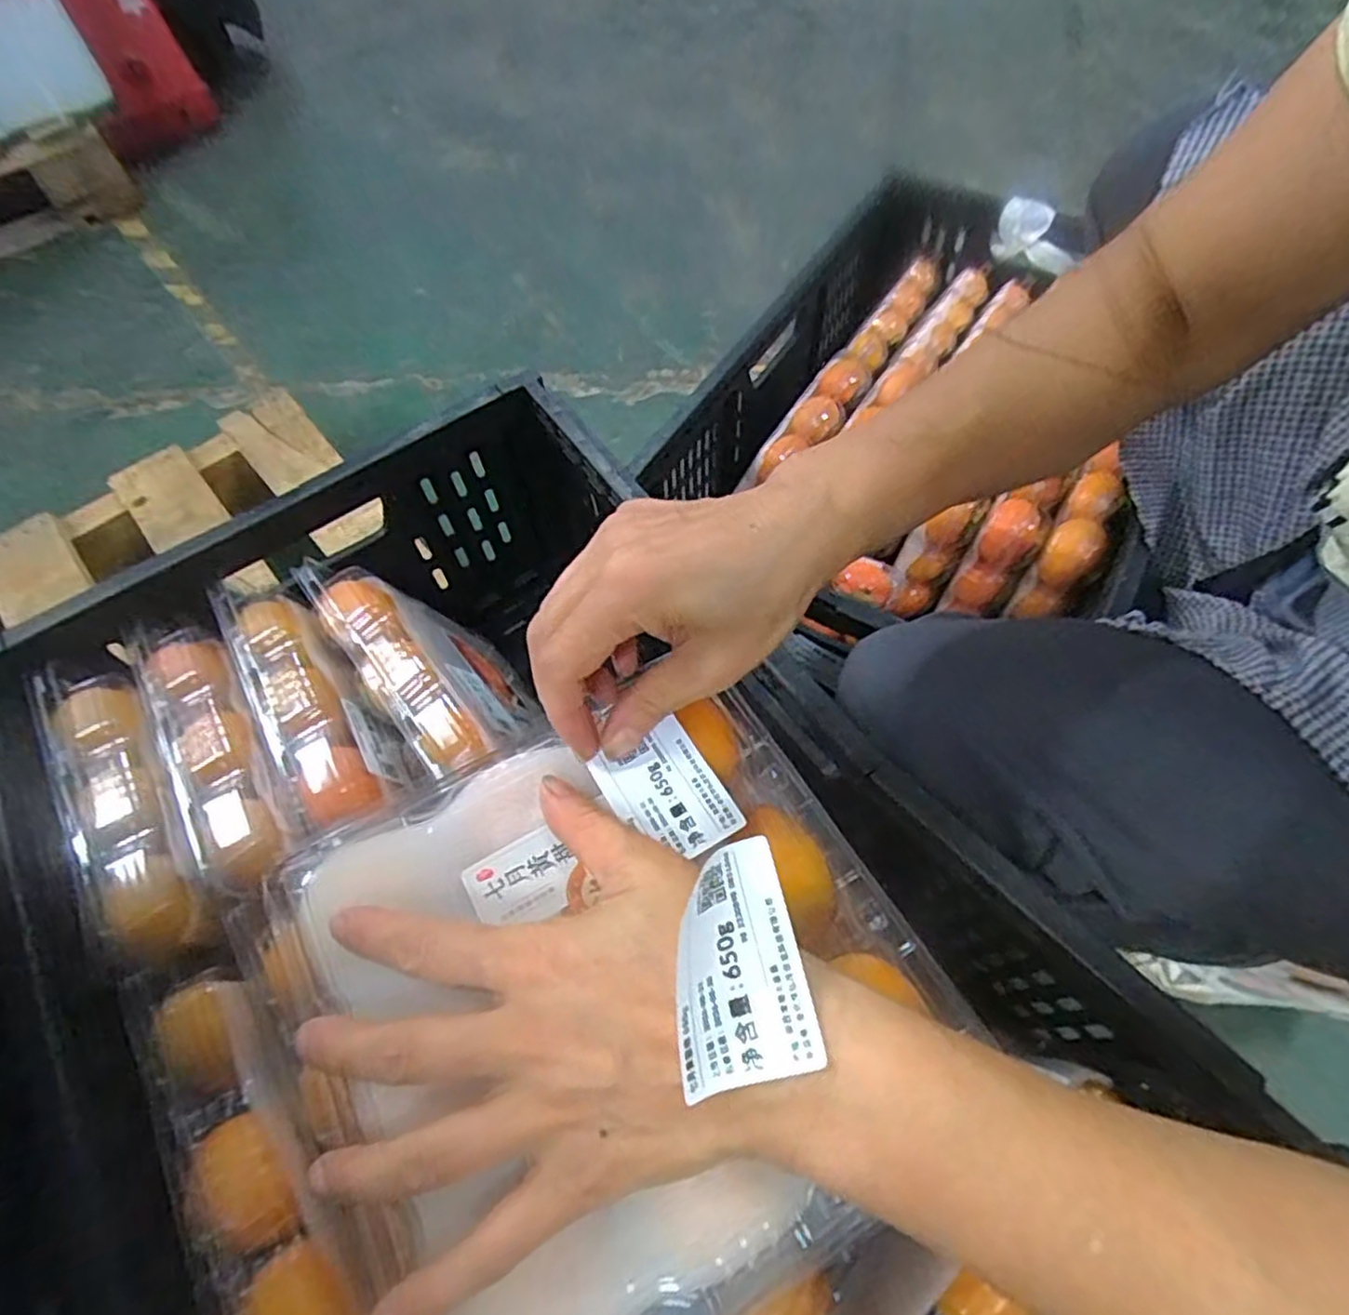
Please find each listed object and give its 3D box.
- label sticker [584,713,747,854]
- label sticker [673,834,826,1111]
[{"bbox_3d":[-0.003,0.052,0.273,0.040,0.004,0.052,-29,64,-12],"label":"label sticker"},{"bbox_3d":[0.017,0.082,0.194,0.033,0.016,0.057,-7,62,-1],"label":"label sticker"}]

